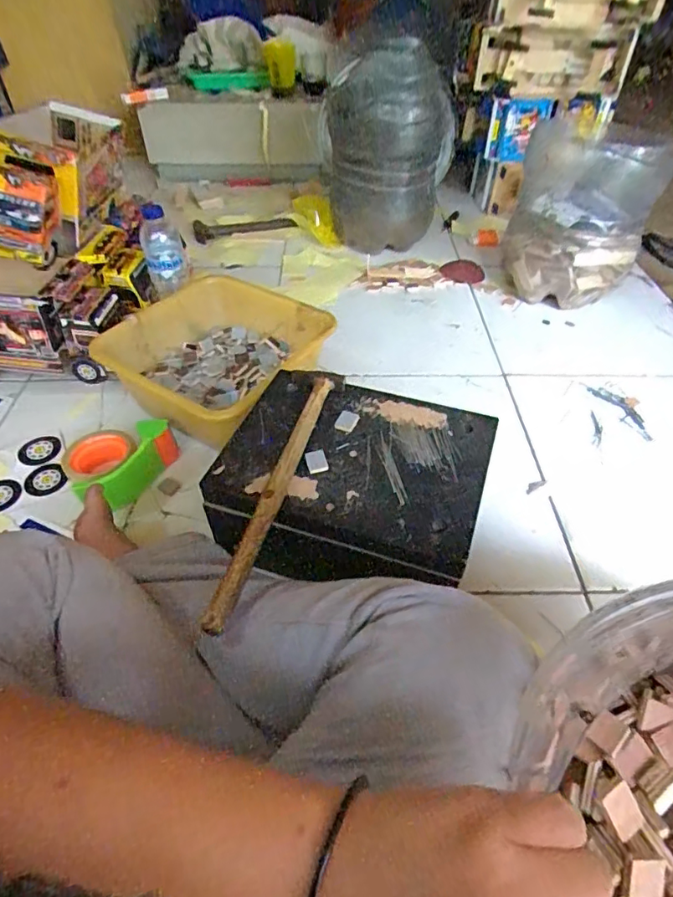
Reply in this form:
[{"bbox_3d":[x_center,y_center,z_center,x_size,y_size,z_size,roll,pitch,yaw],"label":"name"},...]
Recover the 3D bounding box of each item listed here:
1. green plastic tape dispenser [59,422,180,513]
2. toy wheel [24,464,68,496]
[{"bbox_3d":[-0.292,0.015,0.703,0.145,0.060,0.112,-34,56,-28],"label":"green plastic tape dispenser"},{"bbox_3d":[-0.403,0.045,0.713,0.054,0.011,0.049,-19,50,-17],"label":"toy wheel"}]

